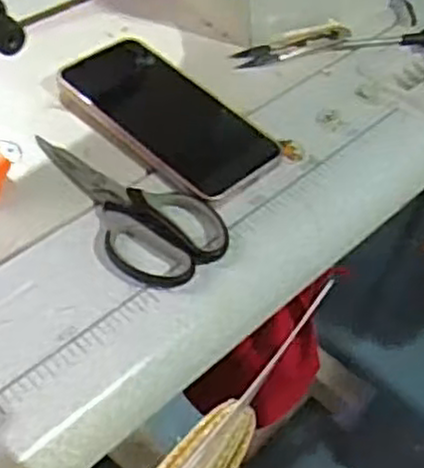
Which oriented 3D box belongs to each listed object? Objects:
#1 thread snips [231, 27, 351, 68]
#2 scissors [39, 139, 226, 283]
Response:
[{"bbox_3d":[0.064,-0.148,0.580,0.098,0.011,0.020,-16,52,-19],"label":"thread snips"},{"bbox_3d":[-0.055,-0.022,0.456,0.067,0.006,0.141,-32,58,-30],"label":"scissors"}]

